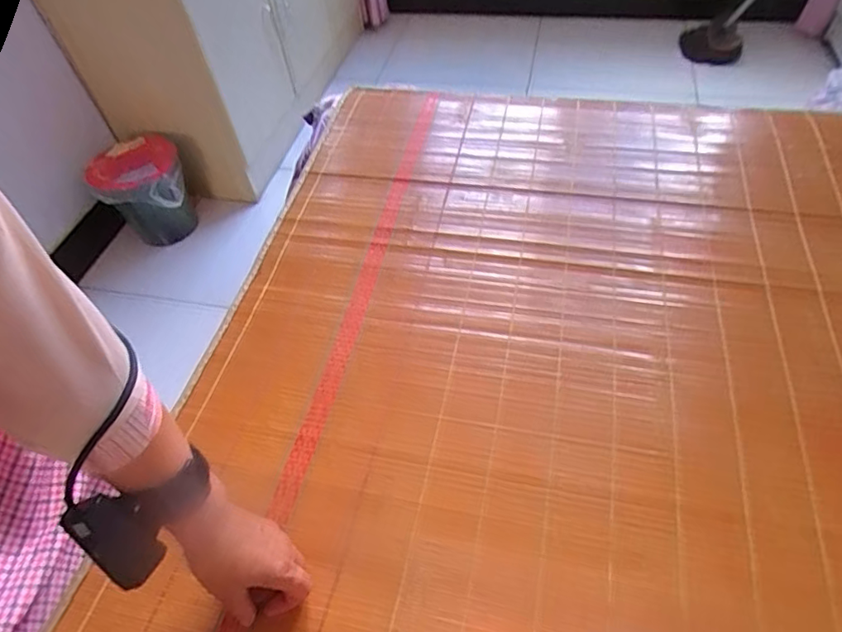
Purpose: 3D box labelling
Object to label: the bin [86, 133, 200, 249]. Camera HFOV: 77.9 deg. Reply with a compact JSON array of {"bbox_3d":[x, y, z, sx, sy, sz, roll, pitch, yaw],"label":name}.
[{"bbox_3d":[-0.758,-0.324,1.486,0.244,0.260,0.224,-33,57,-19],"label":"bin"}]

